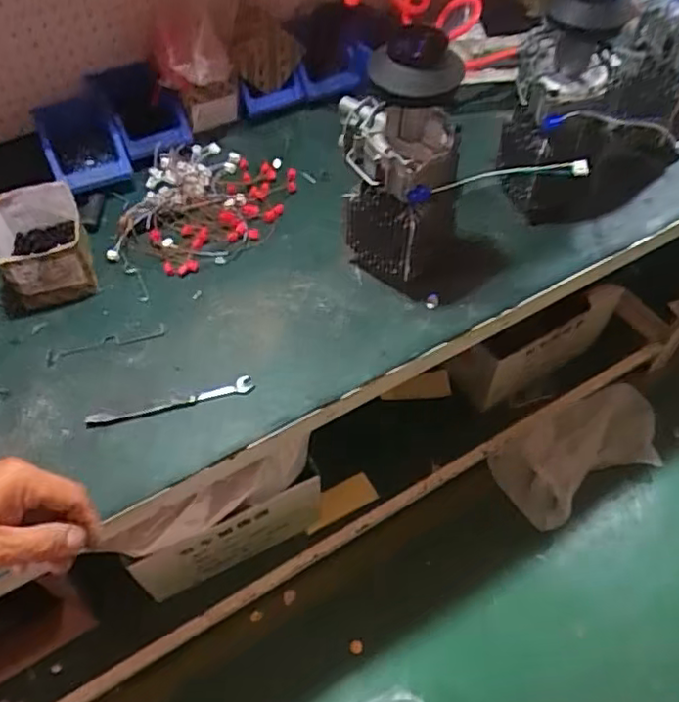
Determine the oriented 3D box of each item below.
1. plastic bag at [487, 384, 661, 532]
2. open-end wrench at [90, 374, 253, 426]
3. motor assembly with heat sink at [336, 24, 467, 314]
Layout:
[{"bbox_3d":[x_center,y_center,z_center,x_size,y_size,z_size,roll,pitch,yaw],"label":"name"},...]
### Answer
[{"bbox_3d":[0.551,0.212,1.394,0.422,0.088,0.189,-25,57,-17],"label":"plastic bag"},{"bbox_3d":[-0.211,0.065,0.787,0.205,0.004,0.021,-14,54,-9],"label":"open-end wrench"},{"bbox_3d":[0.081,-0.223,0.797,0.159,0.323,0.118,6,54,6],"label":"motor assembly with heat sink"}]

